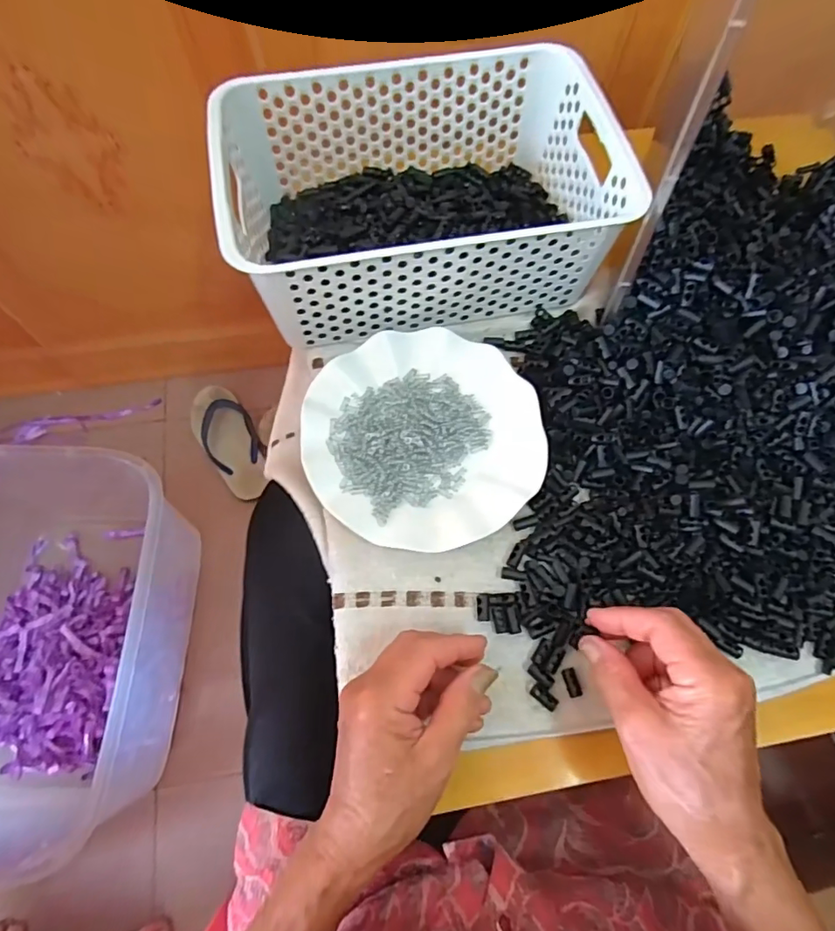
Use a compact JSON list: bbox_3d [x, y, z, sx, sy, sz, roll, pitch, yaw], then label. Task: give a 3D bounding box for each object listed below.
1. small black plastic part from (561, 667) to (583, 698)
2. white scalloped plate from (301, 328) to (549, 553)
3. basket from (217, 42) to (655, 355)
[{"bbox_3d":[0.107,0.149,0.361,0.009,0.004,0.019,-14,70,-7],"label":"small black plastic part"},{"bbox_3d":[0.005,-0.024,0.419,0.181,0.018,0.179,1,68,-2],"label":"white scalloped plate"},{"bbox_3d":[0.002,-0.226,0.445,0.303,0.101,0.199,-8,69,-5],"label":"basket"}]

